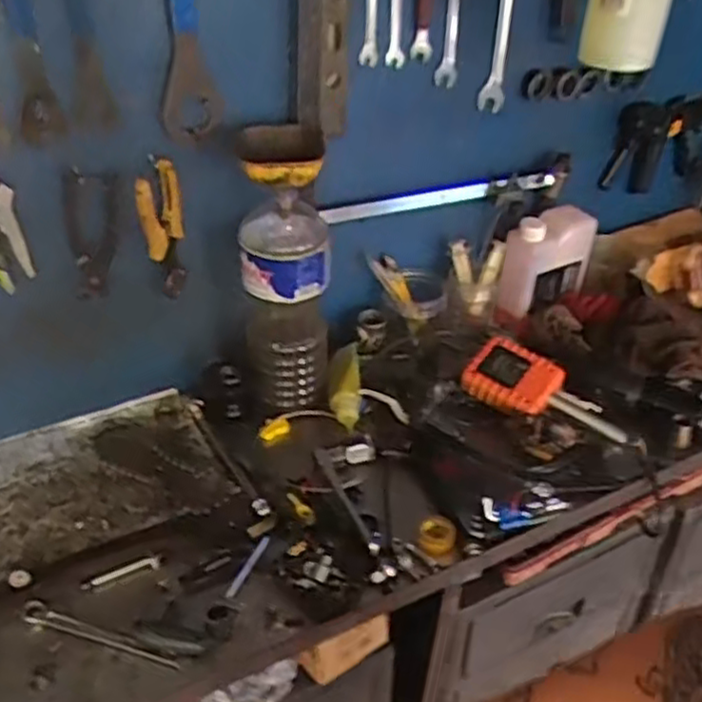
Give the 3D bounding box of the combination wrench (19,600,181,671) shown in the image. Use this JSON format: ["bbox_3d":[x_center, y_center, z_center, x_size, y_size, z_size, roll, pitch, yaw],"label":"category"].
[{"bbox_3d":[-0.234,0.265,0.679,0.161,0.014,0.019,13,36,17],"label":"combination wrench"}]

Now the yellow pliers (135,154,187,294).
[{"bbox_3d":[-0.207,-0.126,0.811,0.020,0.172,0.053,15,43,15],"label":"yellow pliers"}]

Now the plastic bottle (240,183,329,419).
[{"bbox_3d":[-0.078,-0.044,0.885,0.102,0.277,0.089,-2,34,-4],"label":"plastic bottle"}]

